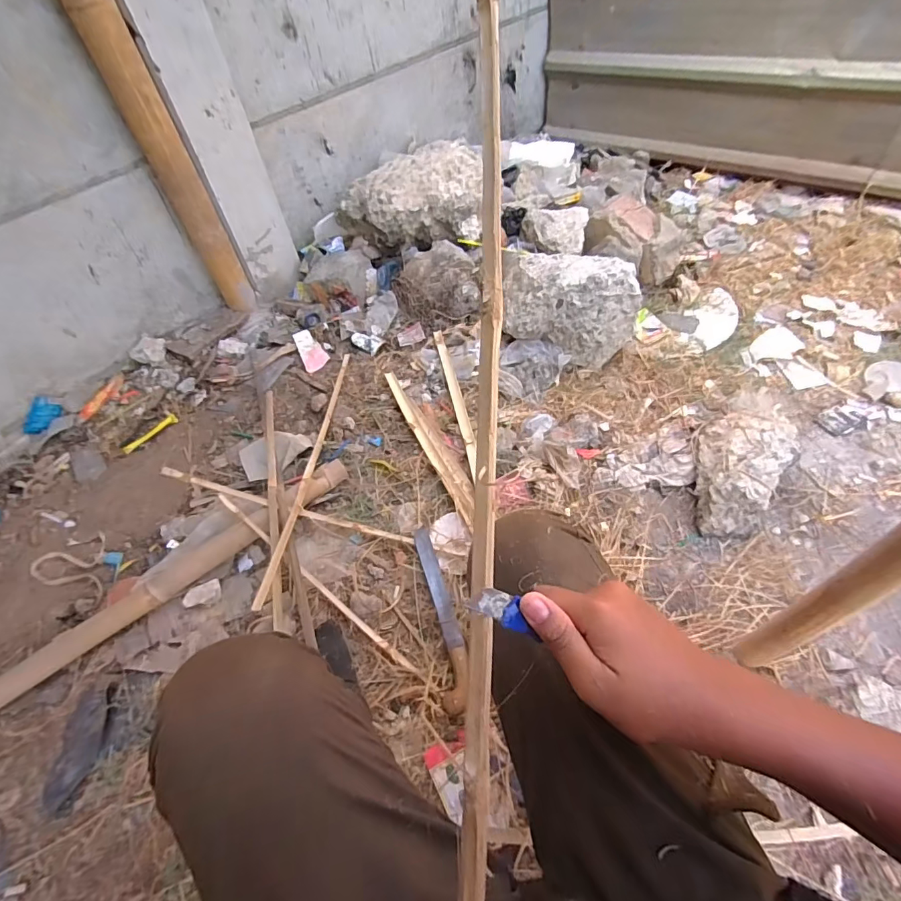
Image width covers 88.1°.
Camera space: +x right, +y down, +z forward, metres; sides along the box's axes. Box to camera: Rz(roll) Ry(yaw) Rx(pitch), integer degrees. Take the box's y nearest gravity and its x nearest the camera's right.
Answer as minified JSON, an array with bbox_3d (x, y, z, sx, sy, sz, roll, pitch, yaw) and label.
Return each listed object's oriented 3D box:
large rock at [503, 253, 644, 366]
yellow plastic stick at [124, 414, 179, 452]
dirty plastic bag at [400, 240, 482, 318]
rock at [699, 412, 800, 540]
[{"bbox_3d":[0.289,-0.399,1.215,0.328,0.221,0.298,-1,52,7],"label":"large rock"},{"bbox_3d":[-0.766,-0.045,1.189,0.142,0.009,0.036,-38,57,-21],"label":"yellow plastic stick"},{"bbox_3d":[-0.029,-0.475,1.333,0.213,0.128,0.217,-7,52,2],"label":"dirty plastic bag"},{"bbox_3d":[0.583,0.026,0.943,0.162,0.110,0.299,25,58,23],"label":"rock"}]

